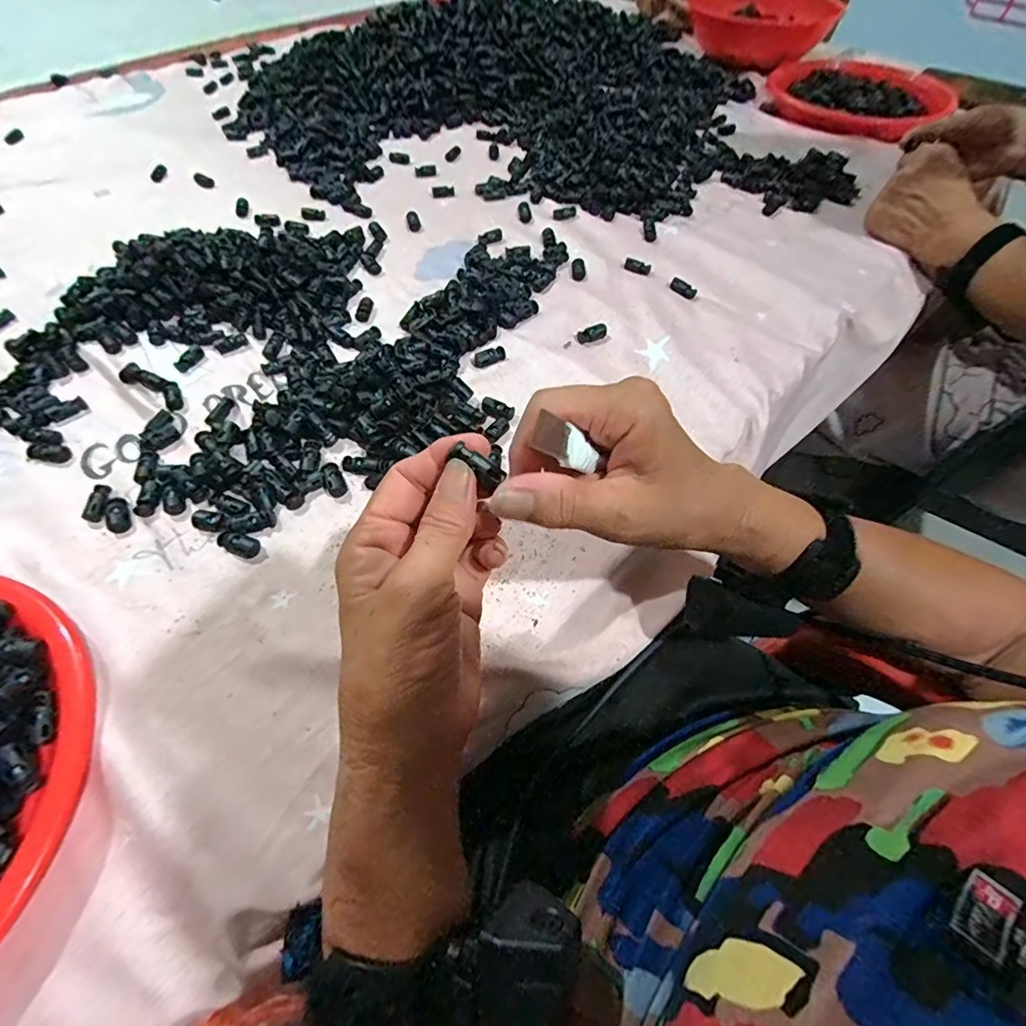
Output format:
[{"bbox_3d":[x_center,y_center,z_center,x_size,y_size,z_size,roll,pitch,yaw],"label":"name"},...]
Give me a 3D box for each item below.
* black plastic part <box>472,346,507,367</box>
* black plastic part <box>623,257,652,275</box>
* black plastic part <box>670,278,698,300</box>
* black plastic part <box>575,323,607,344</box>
[{"bbox_3d":[-0.020,-0.140,0.448,0.031,0.006,0.013,-26,64,-19],"label":"black plastic part"},{"bbox_3d":[0.131,-0.259,0.527,0.028,0.009,0.010,30,61,14],"label":"black plastic part"},{"bbox_3d":[0.173,-0.229,0.509,0.013,0.006,0.030,-38,68,-23],"label":"black plastic part"},{"bbox_3d":[0.074,-0.170,0.470,0.031,0.007,0.016,-23,63,-17],"label":"black plastic part"}]

